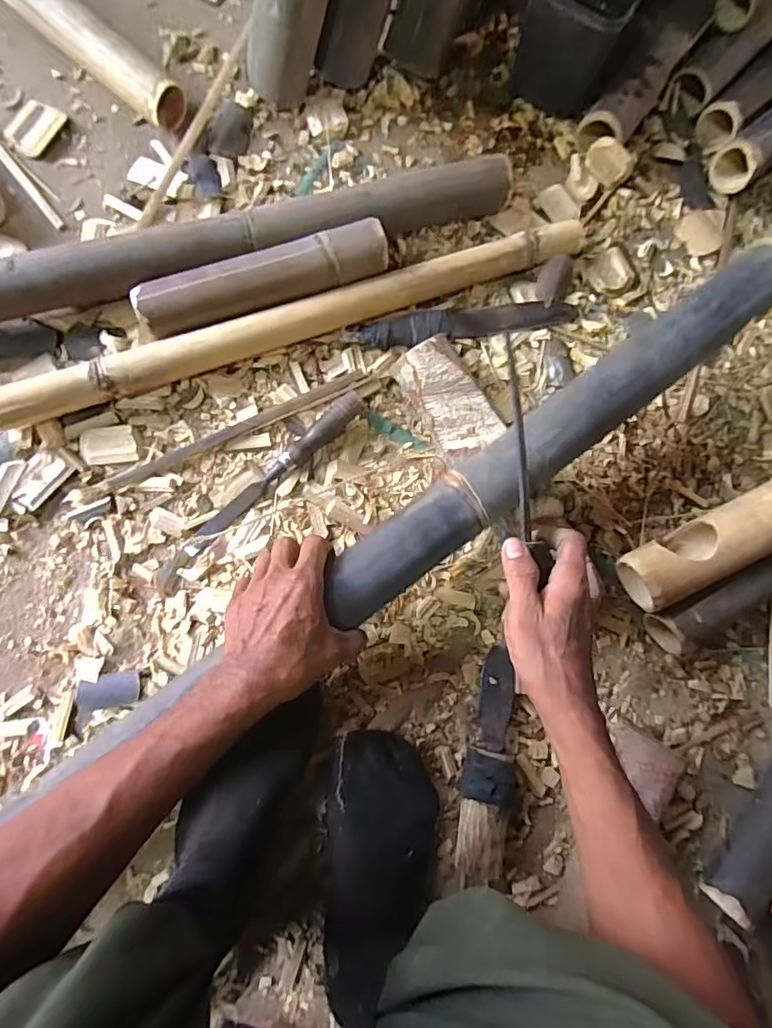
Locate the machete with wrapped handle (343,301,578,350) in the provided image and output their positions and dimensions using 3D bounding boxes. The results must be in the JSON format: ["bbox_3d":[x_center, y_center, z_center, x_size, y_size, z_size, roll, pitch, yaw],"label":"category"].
[{"bbox_3d":[0.089,-0.220,0.590,0.269,0.018,0.035,-10,84,-7],"label":"machete with wrapped handle"}]

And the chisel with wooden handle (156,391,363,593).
[{"bbox_3d":[-0.134,-0.027,0.540,0.283,0.027,0.026,-44,89,-9],"label":"chisel with wooden handle"}]

